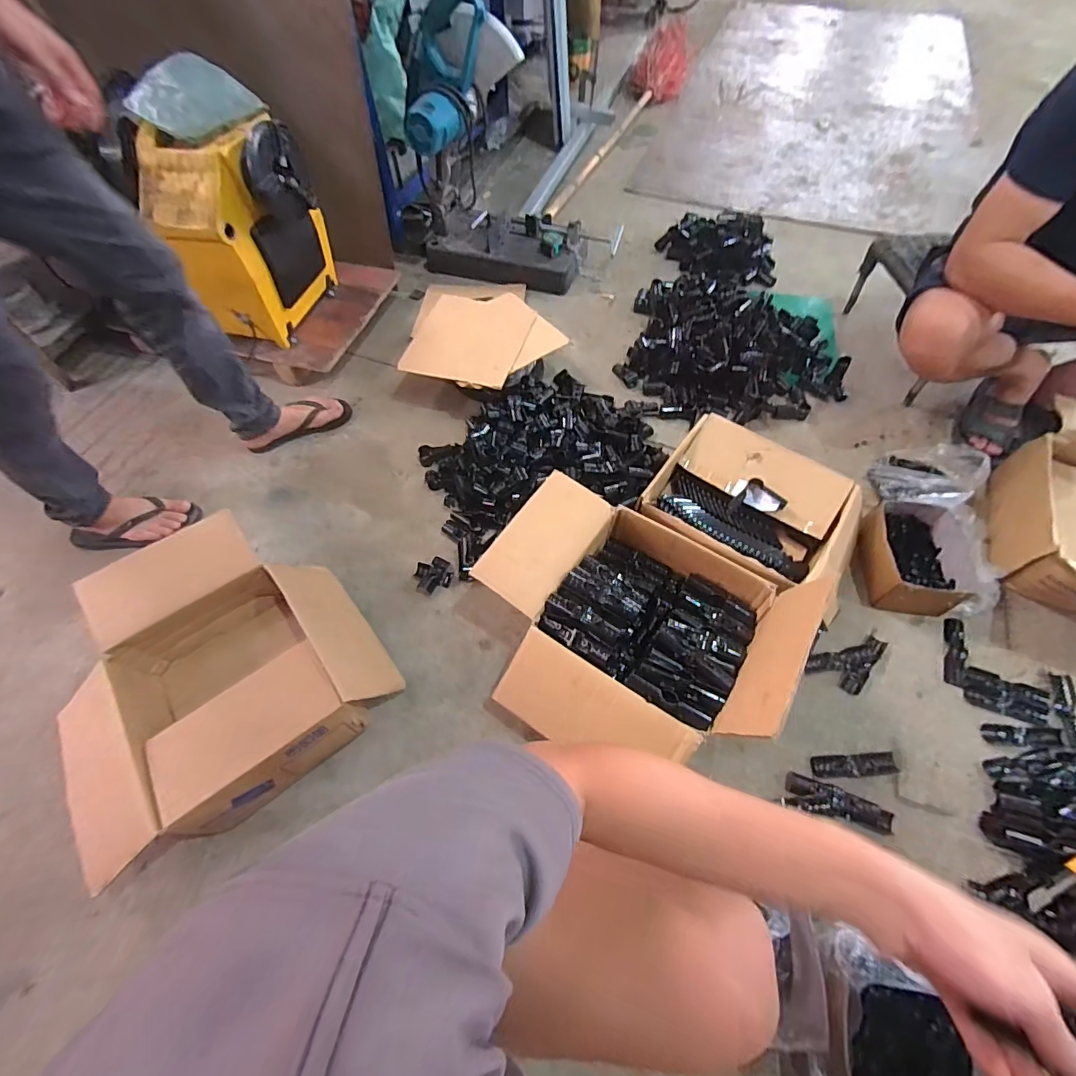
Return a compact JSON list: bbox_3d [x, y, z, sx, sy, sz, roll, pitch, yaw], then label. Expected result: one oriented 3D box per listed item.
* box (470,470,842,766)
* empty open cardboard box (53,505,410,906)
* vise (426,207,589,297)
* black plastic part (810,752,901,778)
[{"bbox_3d":[0.134,0.127,0.803,0.476,0.208,0.409,28,64,16],"label":"box"},{"bbox_3d":[-0.535,0.221,0.814,0.473,0.180,0.429,-33,65,-17],"label":"empty open cardboard box"},{"bbox_3d":[-0.097,-0.878,1.488,0.451,0.104,0.239,21,62,12],"label":"vise"},{"bbox_3d":[0.516,0.372,0.804,0.131,0.022,0.032,-4,60,-1],"label":"black plastic part"}]

